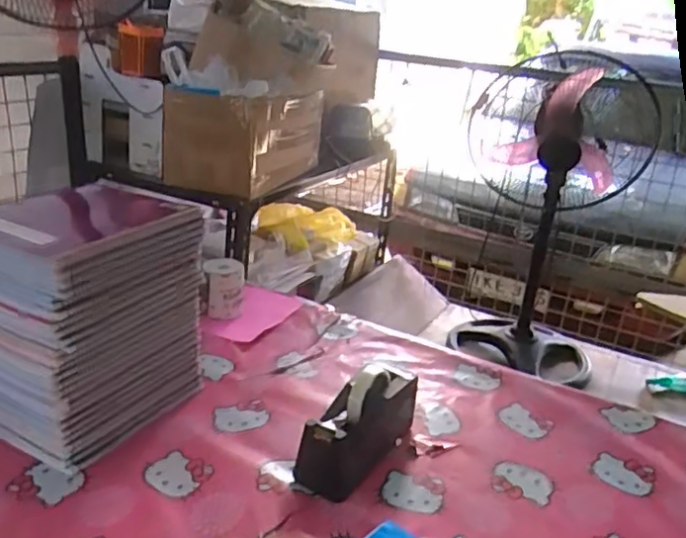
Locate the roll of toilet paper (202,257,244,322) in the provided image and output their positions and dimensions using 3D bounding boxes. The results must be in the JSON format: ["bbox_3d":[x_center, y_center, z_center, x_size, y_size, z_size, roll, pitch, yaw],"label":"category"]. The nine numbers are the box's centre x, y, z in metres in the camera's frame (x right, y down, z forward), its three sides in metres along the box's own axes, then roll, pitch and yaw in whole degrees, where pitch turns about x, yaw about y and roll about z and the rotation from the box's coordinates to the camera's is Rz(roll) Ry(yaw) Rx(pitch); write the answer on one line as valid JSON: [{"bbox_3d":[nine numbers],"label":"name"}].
[{"bbox_3d":[-0.229,0.036,1.215,0.074,0.091,0.069,-2,23,-17],"label":"roll of toilet paper"}]

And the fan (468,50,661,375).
[{"bbox_3d":[0.537,-0.151,1.693,0.424,0.798,0.452,9,22,11],"label":"fan"}]

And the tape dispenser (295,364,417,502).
[{"bbox_3d":[0.027,0.202,0.867,0.083,0.110,0.222,16,24,25],"label":"tape dispenser"}]

